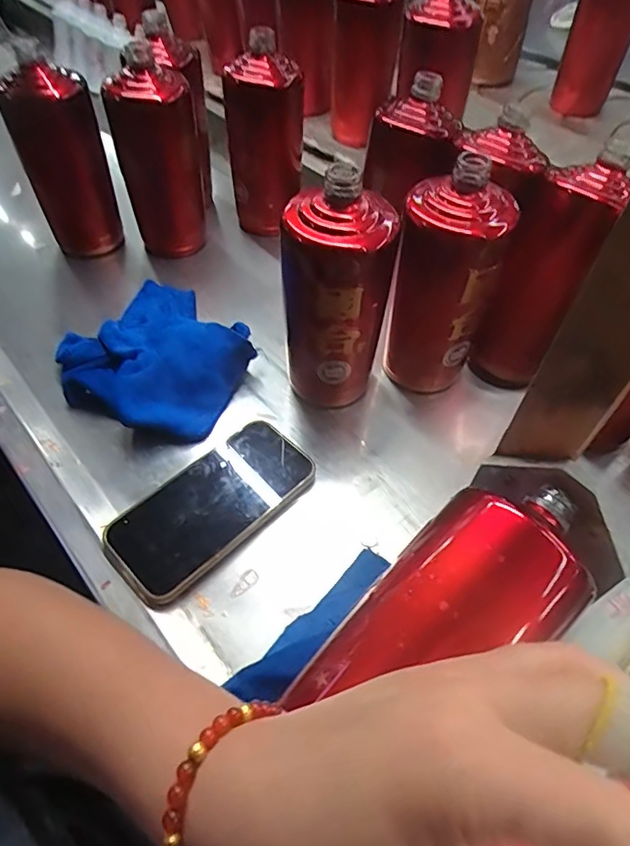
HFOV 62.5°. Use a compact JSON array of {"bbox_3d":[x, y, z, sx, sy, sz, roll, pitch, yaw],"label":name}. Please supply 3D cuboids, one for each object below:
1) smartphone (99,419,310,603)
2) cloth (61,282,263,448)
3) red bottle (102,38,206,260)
[{"bbox_3d":[-0.078,0.061,0.403,0.163,0.012,0.077,-38,62,-24],"label":"smartphone"},{"bbox_3d":[-0.143,-0.070,0.489,0.156,0.046,0.164,22,57,16],"label":"cloth"},{"bbox_3d":[-0.163,-0.271,0.550,0.088,0.184,0.086,-9,54,-6],"label":"red bottle"}]

